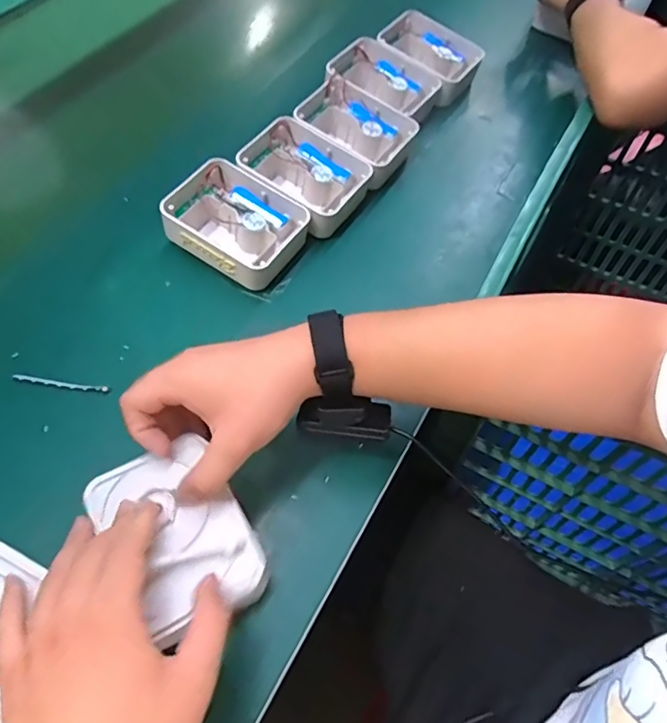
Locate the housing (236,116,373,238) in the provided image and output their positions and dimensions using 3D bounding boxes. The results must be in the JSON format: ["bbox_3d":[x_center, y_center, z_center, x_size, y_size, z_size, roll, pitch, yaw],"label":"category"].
[{"bbox_3d":[-0.038,-0.208,0.608,0.143,0.051,0.103,28,61,15],"label":"housing"}]

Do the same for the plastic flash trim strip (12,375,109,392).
[{"bbox_3d":[-0.247,0.020,0.485,0.086,0.004,0.006,8,58,1],"label":"plastic flash trim strip"}]

